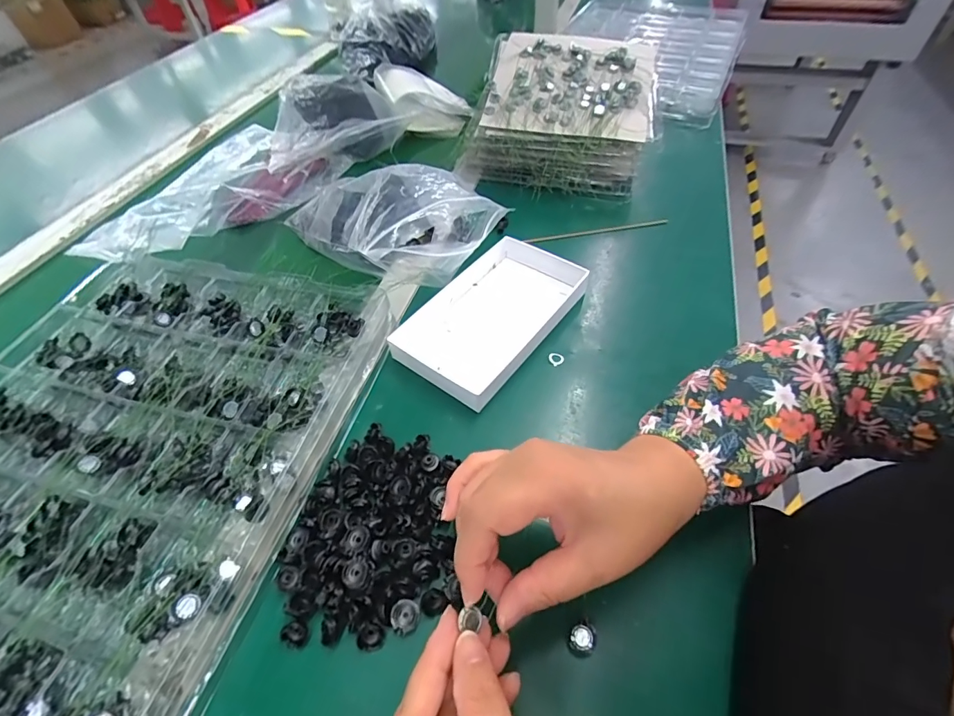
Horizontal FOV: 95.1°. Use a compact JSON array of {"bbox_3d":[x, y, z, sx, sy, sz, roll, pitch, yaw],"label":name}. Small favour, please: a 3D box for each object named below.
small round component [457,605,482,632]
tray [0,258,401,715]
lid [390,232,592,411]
[{"bbox_3d":[-0.003,0.119,0.199,0.009,0.009,0.010,10,51,10],"label":"small round component"},{"bbox_3d":[-0.282,0.095,0.306,0.315,0.039,0.448,12,52,12],"label":"tray"},{"bbox_3d":[0.013,-0.042,0.399,0.107,0.030,0.171,30,57,24],"label":"lid"}]

